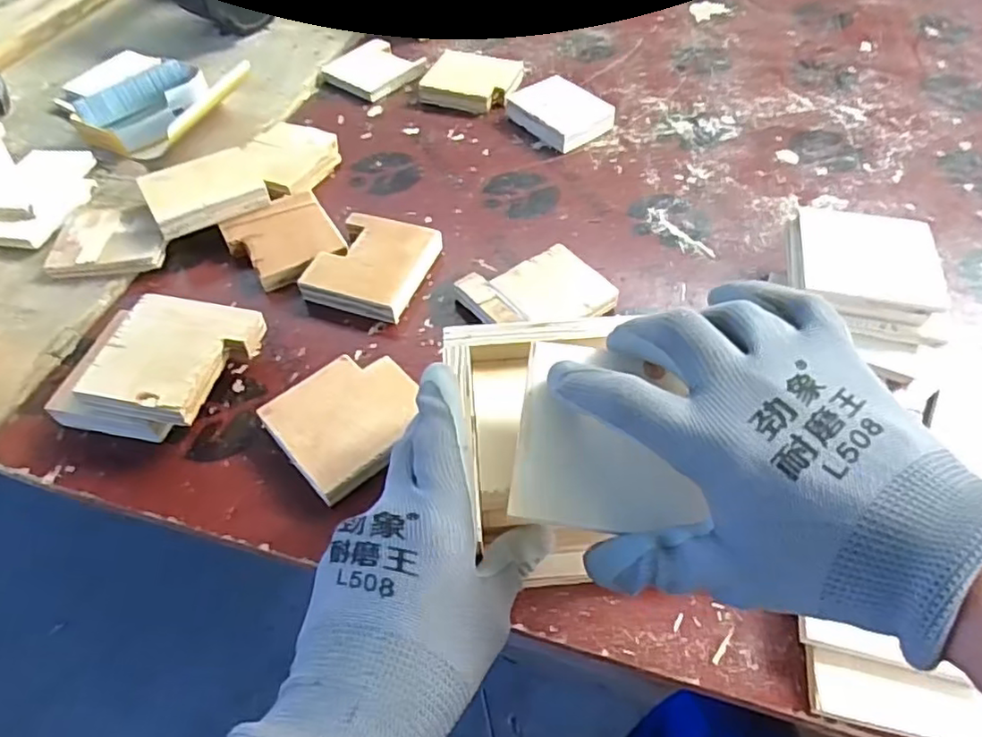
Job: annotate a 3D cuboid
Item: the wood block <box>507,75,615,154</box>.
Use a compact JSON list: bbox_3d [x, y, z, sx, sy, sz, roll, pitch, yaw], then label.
[{"bbox_3d":[0.072,-0.259,0.632,0.069,0.022,0.095,-34,60,-21],"label":"wood block"}]

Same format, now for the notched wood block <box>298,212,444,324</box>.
[{"bbox_3d":[-0.095,-0.081,0.502,0.081,0.022,0.100,17,56,14],"label":"notched wood block"}]

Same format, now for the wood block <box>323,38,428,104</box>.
[{"bbox_3d":[-0.134,-0.337,0.703,0.091,0.014,0.085,35,61,24],"label":"wood block"}]

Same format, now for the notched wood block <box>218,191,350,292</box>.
[{"bbox_3d":[-0.174,-0.107,0.531,0.082,0.019,0.094,-29,58,-18],"label":"notched wood block"}]

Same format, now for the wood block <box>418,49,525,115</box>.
[{"bbox_3d":[-0.021,-0.311,0.679,0.095,0.019,0.091,14,55,12],"label":"wood block"}]

